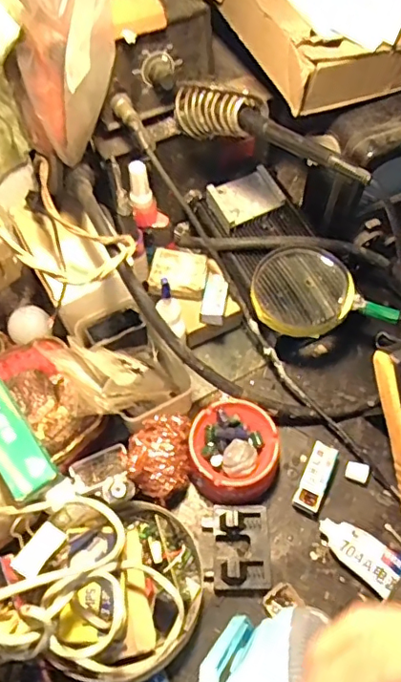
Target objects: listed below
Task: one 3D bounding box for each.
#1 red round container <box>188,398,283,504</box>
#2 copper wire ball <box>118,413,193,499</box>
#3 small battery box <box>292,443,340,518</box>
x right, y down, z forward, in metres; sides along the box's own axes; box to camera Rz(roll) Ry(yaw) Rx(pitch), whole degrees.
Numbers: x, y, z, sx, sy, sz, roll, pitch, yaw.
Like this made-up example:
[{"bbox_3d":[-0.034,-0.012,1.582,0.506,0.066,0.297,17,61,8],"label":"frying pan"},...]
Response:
[{"bbox_3d":[0.029,0.101,0.489,0.078,0.044,0.082,0,63,-1],"label":"red round container"},{"bbox_3d":[-0.033,0.100,0.474,0.065,0.049,0.062,0,63,-1],"label":"copper wire ball"},{"bbox_3d":[0.105,0.125,0.493,0.024,0.019,0.060,21,64,9],"label":"small battery box"}]

